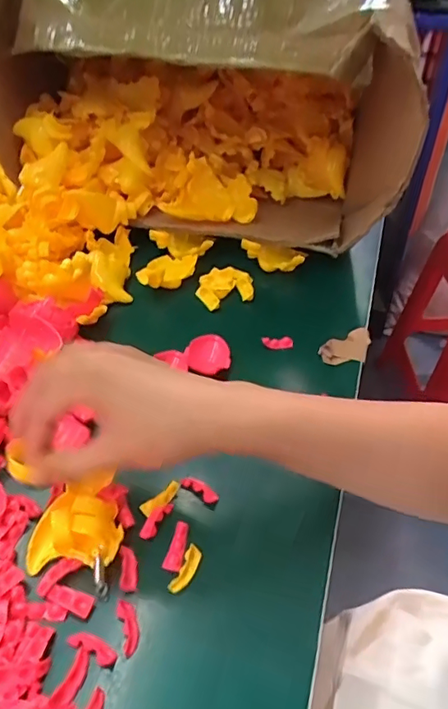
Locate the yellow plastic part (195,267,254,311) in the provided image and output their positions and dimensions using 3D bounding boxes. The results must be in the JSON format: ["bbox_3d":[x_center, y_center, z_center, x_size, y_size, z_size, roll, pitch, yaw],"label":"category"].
[{"bbox_3d":[0.001,-0.069,0.513,0.056,0.015,0.042,-15,46,-16],"label":"yellow plastic part"}]

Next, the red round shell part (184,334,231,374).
[{"bbox_3d":[-0.014,0.001,0.443,0.037,0.013,0.040,0,44,0],"label":"red round shell part"}]

